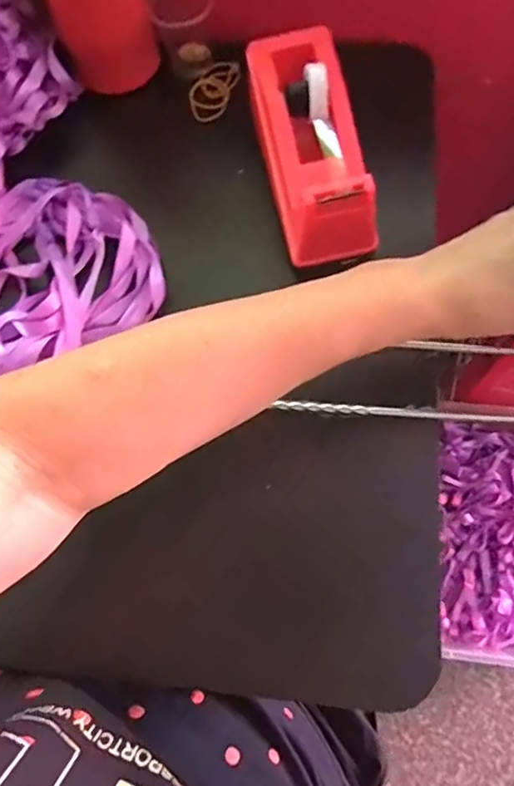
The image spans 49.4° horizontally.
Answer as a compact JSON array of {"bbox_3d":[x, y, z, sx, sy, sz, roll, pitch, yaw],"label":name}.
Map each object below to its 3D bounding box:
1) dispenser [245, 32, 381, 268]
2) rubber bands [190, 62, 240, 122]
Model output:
[{"bbox_3d":[0.036,-0.171,0.376,0.065,0.062,0.160,-11,81,-6],"label":"dispenser"},{"bbox_3d":[-0.036,-0.251,0.462,0.033,0.007,0.062,16,72,9],"label":"rubber bands"}]

